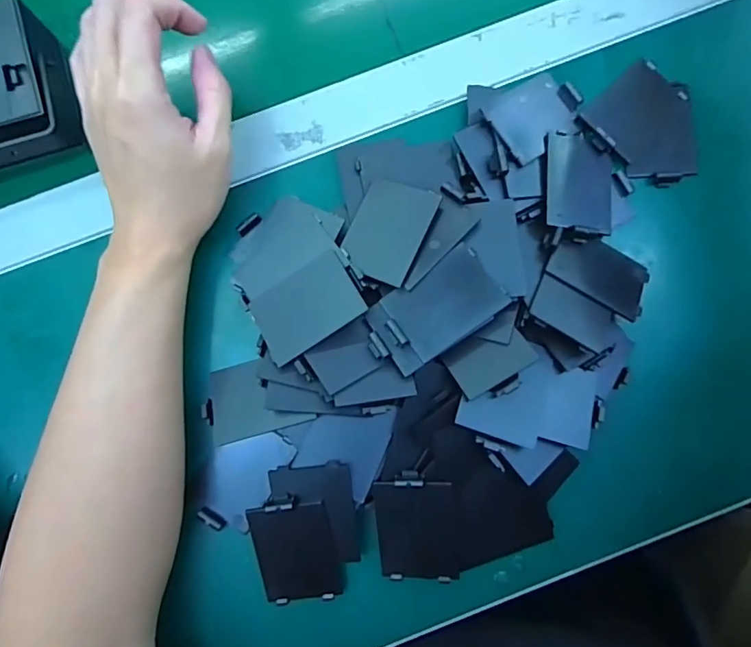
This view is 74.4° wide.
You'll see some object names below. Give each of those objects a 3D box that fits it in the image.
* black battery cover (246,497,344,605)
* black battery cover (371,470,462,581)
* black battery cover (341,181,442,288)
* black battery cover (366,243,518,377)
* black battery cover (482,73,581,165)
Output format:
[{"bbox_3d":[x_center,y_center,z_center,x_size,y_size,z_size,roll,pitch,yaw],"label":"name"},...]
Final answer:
[{"bbox_3d":[-0.046,0.131,0.282,0.045,0.009,0.066,-10,99,6],"label":"black battery cover"},{"bbox_3d":[0.023,0.118,0.281,0.044,0.008,0.067,-4,103,10],"label":"black battery cover"},{"bbox_3d":[0.007,-0.057,0.294,0.044,0.009,0.066,21,70,11],"label":"black battery cover"},{"bbox_3d":[0.033,-0.007,0.281,0.077,0.009,0.043,-35,85,-3],"label":"black battery cover"},{"bbox_3d":[0.098,-0.130,0.308,0.057,0.007,0.045,-35,85,-3],"label":"black battery cover"}]

